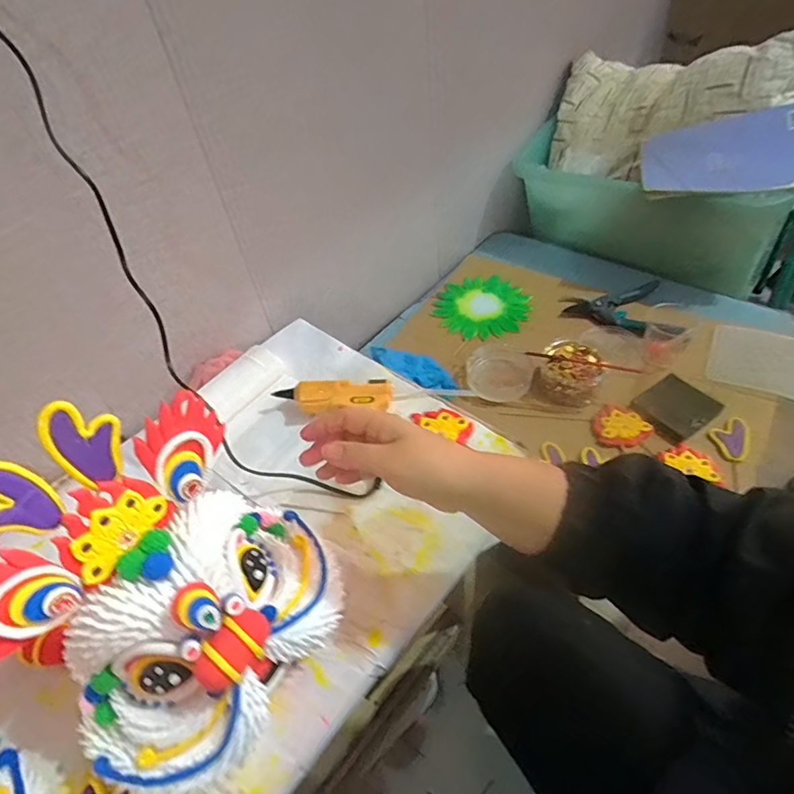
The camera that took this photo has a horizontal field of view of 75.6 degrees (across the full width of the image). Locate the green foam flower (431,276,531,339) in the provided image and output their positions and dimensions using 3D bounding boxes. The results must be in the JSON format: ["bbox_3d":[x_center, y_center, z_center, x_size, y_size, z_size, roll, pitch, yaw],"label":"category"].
[{"bbox_3d":[0.162,-0.171,0.960,0.176,0.013,0.160,-3,48,4],"label":"green foam flower"}]

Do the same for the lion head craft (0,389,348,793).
[{"bbox_3d":[-0.167,0.136,0.373,0.174,0.196,0.228,22,54,24],"label":"lion head craft"}]

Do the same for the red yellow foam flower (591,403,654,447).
[{"bbox_3d":[0.329,0.044,0.753,0.077,0.009,0.069,31,59,30],"label":"red yellow foam flower"}]

